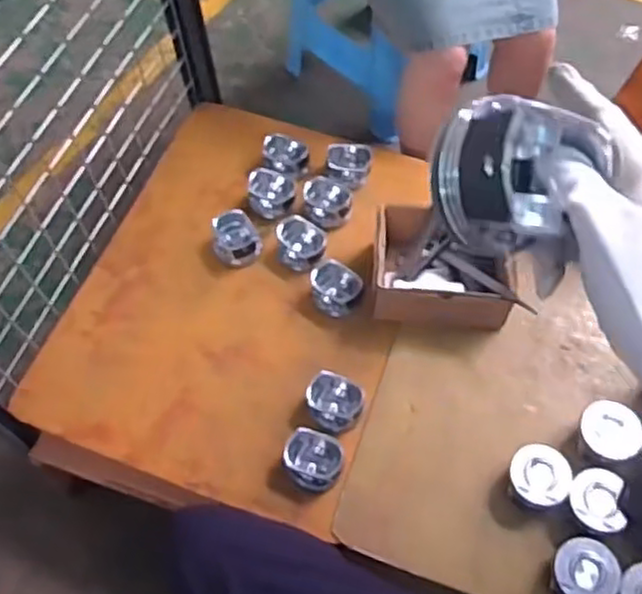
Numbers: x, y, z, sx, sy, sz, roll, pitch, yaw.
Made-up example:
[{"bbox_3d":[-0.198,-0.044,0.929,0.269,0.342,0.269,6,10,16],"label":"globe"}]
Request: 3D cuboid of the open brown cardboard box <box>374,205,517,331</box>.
[{"bbox_3d":[0.177,-0.031,1.024,0.194,0.086,0.129,4,60,4],"label":"open brown cardboard box"}]

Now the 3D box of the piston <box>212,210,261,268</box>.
[{"bbox_3d":[-0.132,-0.093,1.099,0.070,0.058,0.069,-1,60,1],"label":"piston"}]

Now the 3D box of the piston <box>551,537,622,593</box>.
[{"bbox_3d":[0.315,0.329,0.826,0.074,0.052,0.080,-13,60,-6],"label":"piston"}]

